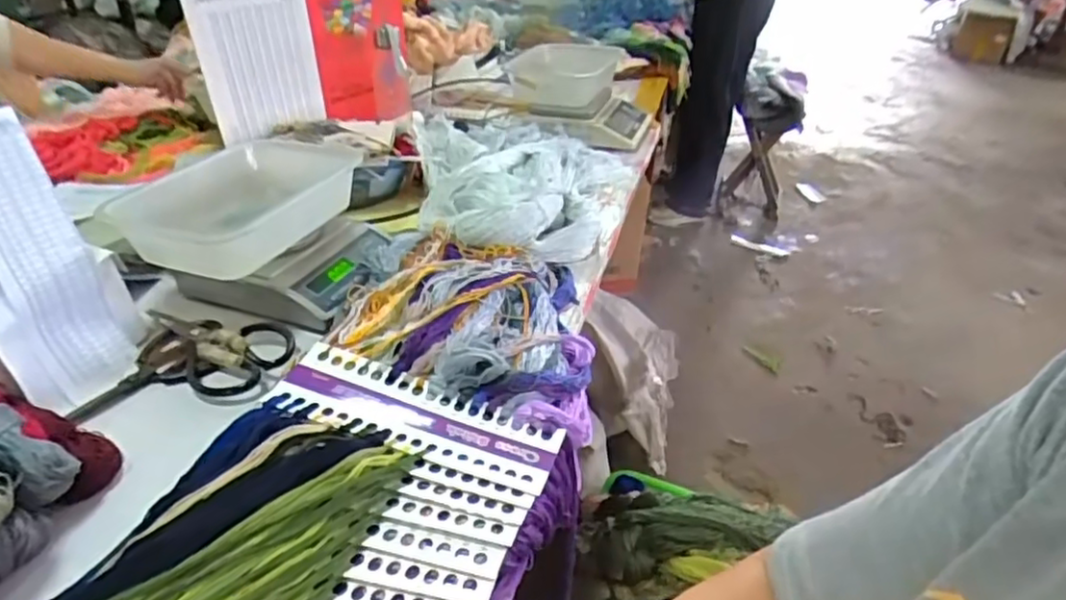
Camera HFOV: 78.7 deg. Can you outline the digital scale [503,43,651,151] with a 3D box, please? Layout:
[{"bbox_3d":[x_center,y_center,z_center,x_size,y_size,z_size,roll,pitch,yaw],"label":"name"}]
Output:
[{"bbox_3d":[0.104,-0.464,1.414,0.310,0.107,0.374,6,34,6],"label":"digital scale"}]

